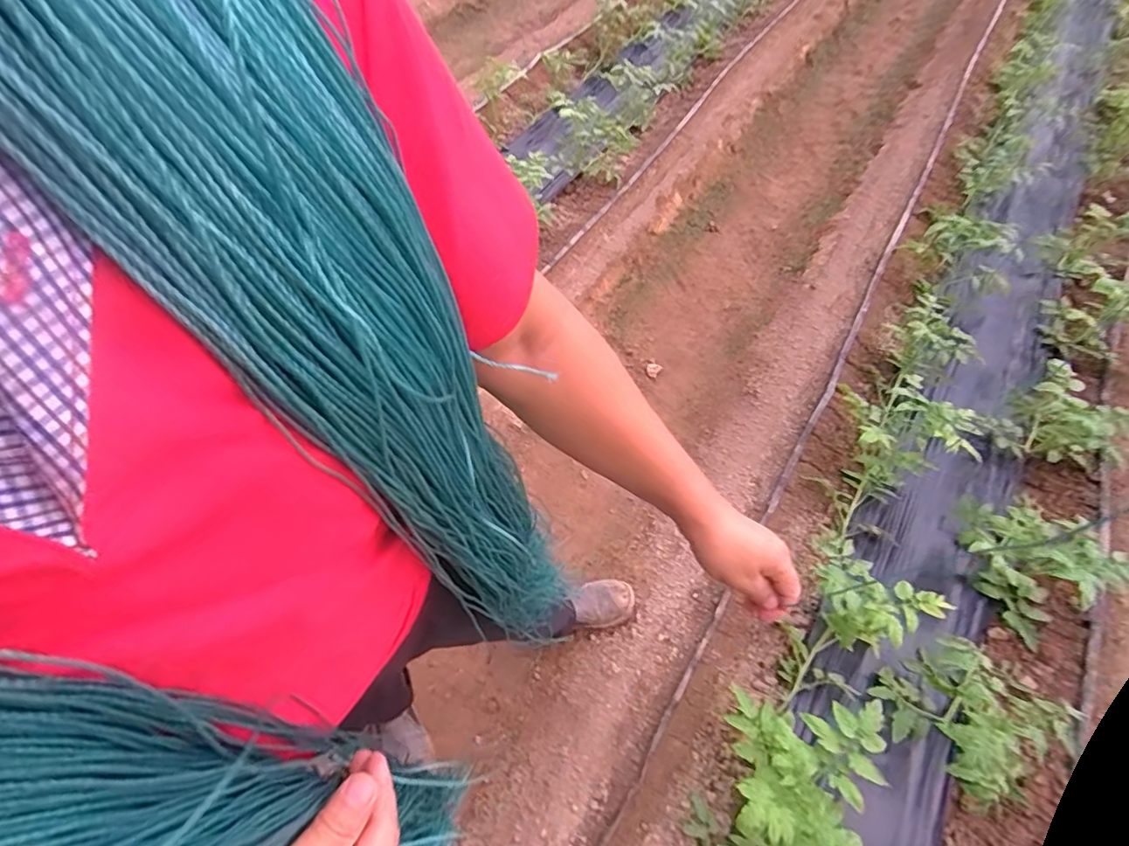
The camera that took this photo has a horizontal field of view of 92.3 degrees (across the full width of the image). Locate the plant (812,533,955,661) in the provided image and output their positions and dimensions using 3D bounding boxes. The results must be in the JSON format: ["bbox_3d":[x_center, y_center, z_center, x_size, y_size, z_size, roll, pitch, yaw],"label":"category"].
[{"bbox_3d":[0.593,0.376,1.111,0.230,0.244,0.153,38,65,20],"label":"plant"}]

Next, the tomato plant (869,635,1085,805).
[{"bbox_3d":[0.779,0.560,1.039,0.263,0.203,0.250,0,58,-1],"label":"tomato plant"}]

